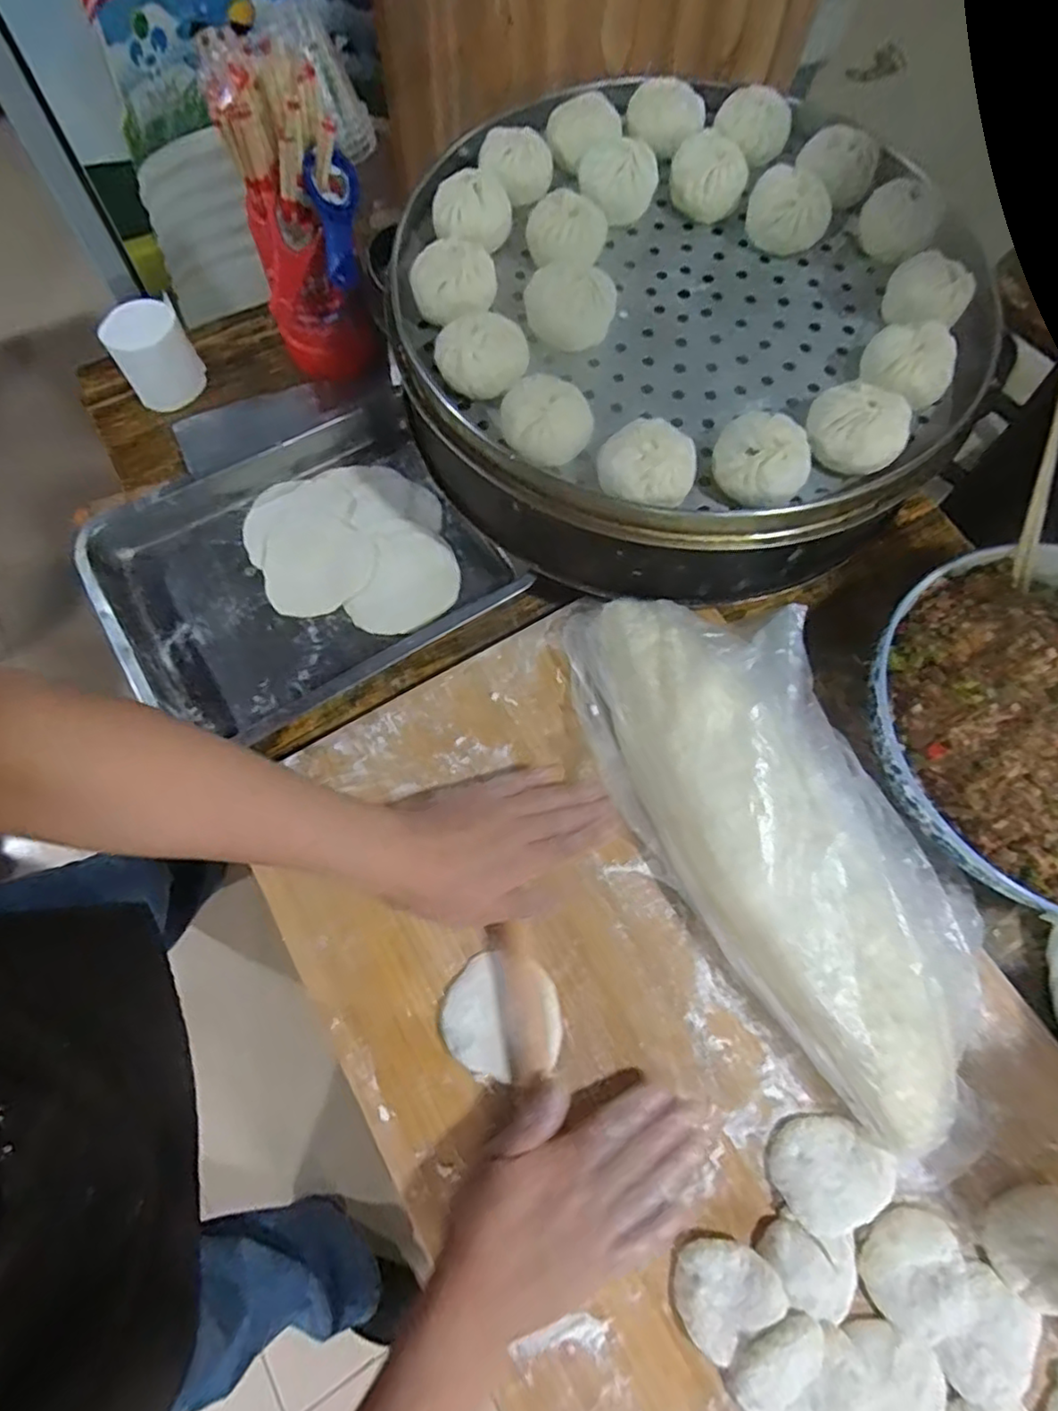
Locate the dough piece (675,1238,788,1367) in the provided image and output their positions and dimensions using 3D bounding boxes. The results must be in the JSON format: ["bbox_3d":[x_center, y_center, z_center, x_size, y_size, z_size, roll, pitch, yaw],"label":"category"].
[{"bbox_3d":[0.119,0.361,0.394,0.060,0.026,0.050,-38,76,-15],"label":"dough piece"}]

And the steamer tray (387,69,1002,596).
[{"bbox_3d":[0.120,-0.318,0.537,0.465,0.131,0.432,33,71,9],"label":"steamer tray"}]

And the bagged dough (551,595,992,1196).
[{"bbox_3d":[0.186,0.087,0.458,0.165,0.106,0.453,-31,74,-13],"label":"bagged dough"}]

